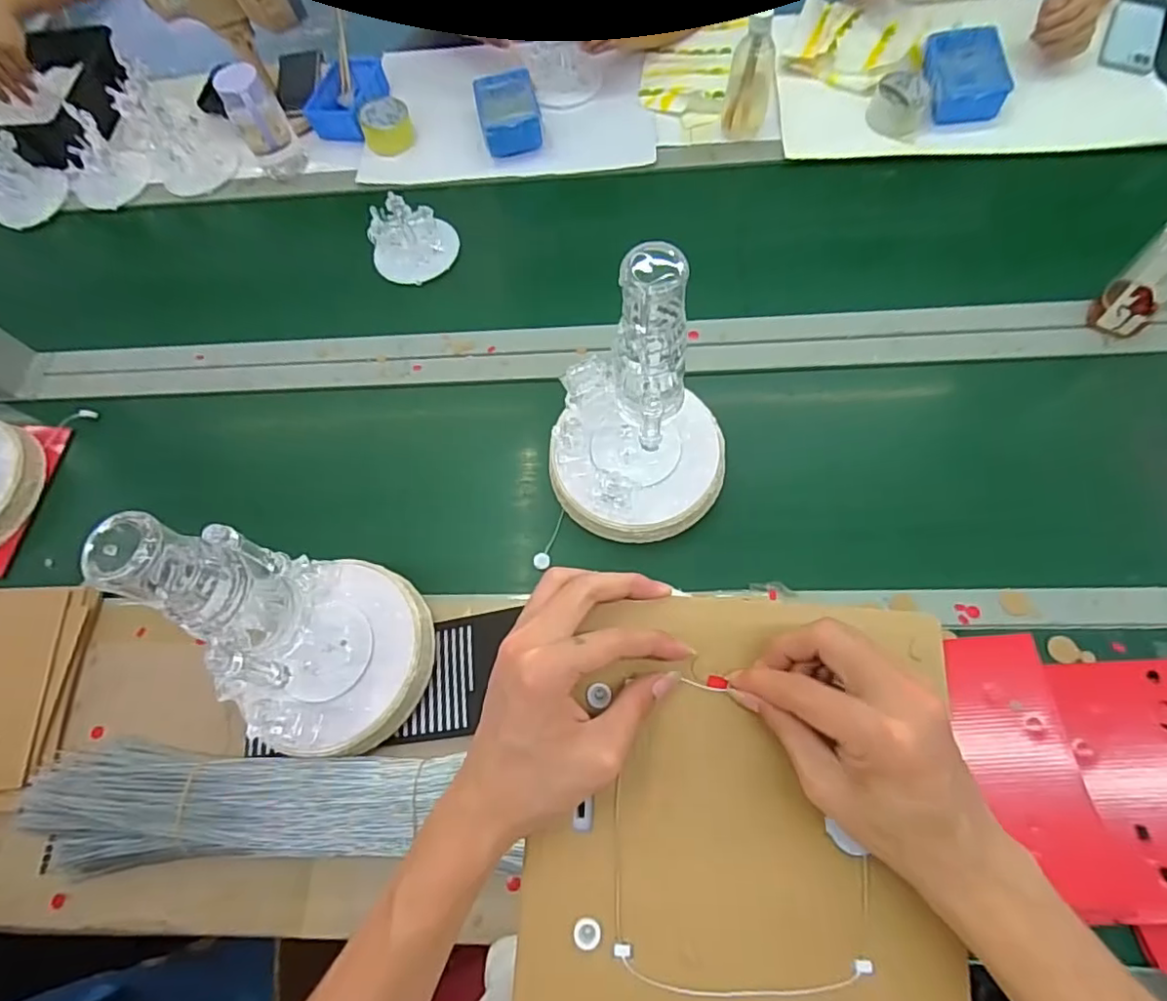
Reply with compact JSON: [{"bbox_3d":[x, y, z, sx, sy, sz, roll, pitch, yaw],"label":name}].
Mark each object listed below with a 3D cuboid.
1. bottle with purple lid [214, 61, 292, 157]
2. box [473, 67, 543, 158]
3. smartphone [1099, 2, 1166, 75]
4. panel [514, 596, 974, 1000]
[{"bbox_3d":[-0.502,-0.595,0.912,0.071,0.105,0.080,-30,68,-7],"label":"bottle with purple lid"},{"bbox_3d":[-0.121,-0.626,0.970,0.096,0.052,0.150,-13,67,0],"label":"box"},{"bbox_3d":[0.892,-0.754,0.975,0.072,0.011,0.164,22,71,14],"label":"smartphone"},{"bbox_3d":[0.084,0.160,0.310,0.213,0.011,0.218,5,72,-1],"label":"panel"}]

